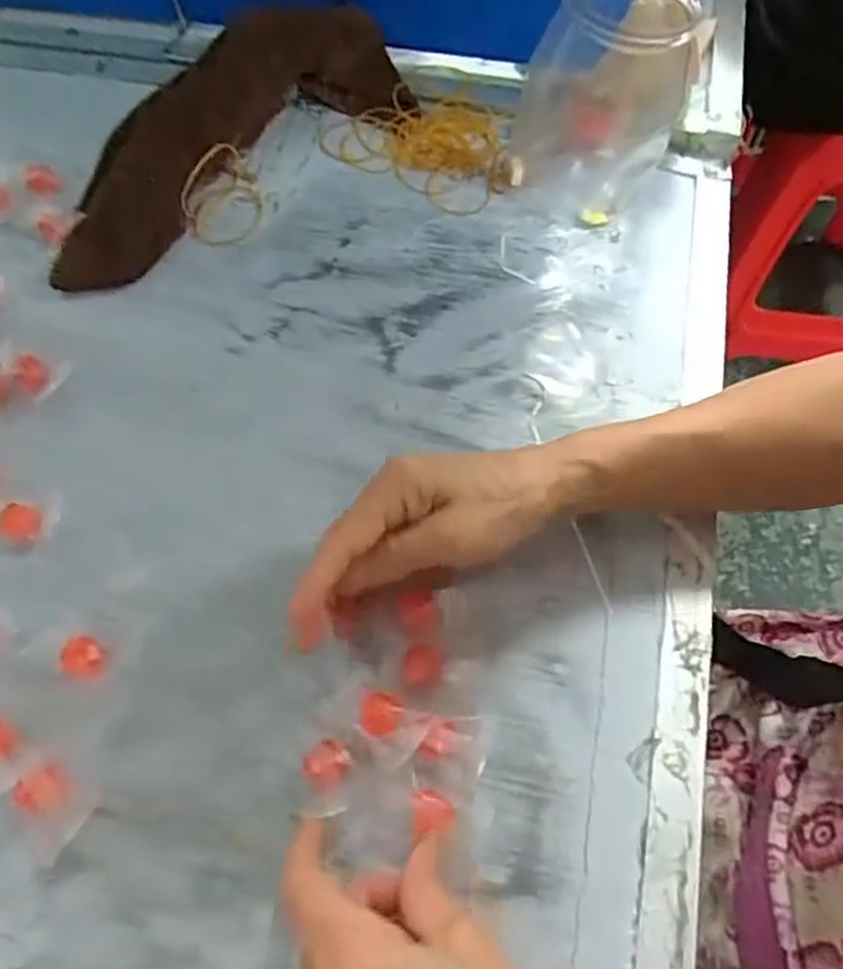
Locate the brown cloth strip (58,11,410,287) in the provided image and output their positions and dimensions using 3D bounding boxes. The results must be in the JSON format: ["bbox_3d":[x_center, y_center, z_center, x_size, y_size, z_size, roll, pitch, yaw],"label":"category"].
[{"bbox_3d":[-0.153,-0.263,0.512,0.298,0.051,0.138,-35,67,-16],"label":"brown cloth strip"}]

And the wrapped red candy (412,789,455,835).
[{"bbox_3d":[0.005,0.148,0.324,0.019,0.007,0.016,-2,63,0],"label":"wrapped red candy"}]

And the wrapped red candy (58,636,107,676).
[{"bbox_3d":[-0.173,0.088,0.362,0.020,0.010,0.019,0,63,1],"label":"wrapped red candy"}]

